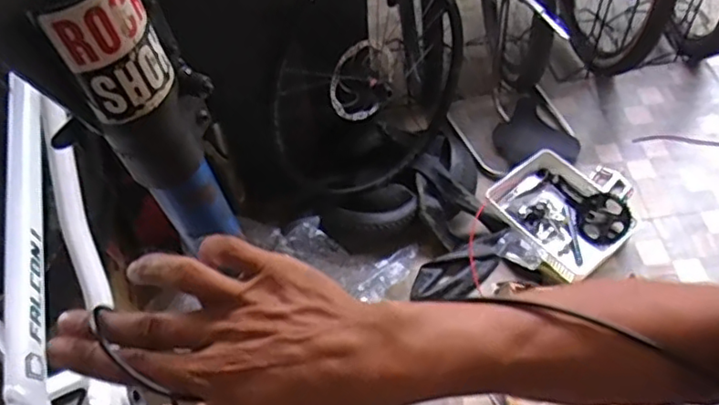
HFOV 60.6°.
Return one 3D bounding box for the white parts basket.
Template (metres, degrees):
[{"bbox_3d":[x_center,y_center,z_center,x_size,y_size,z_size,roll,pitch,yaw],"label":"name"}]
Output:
[{"bbox_3d":[0.534,0.016,1.629,0.266,0.085,0.324,-35,61,-20],"label":"white parts basket"}]

